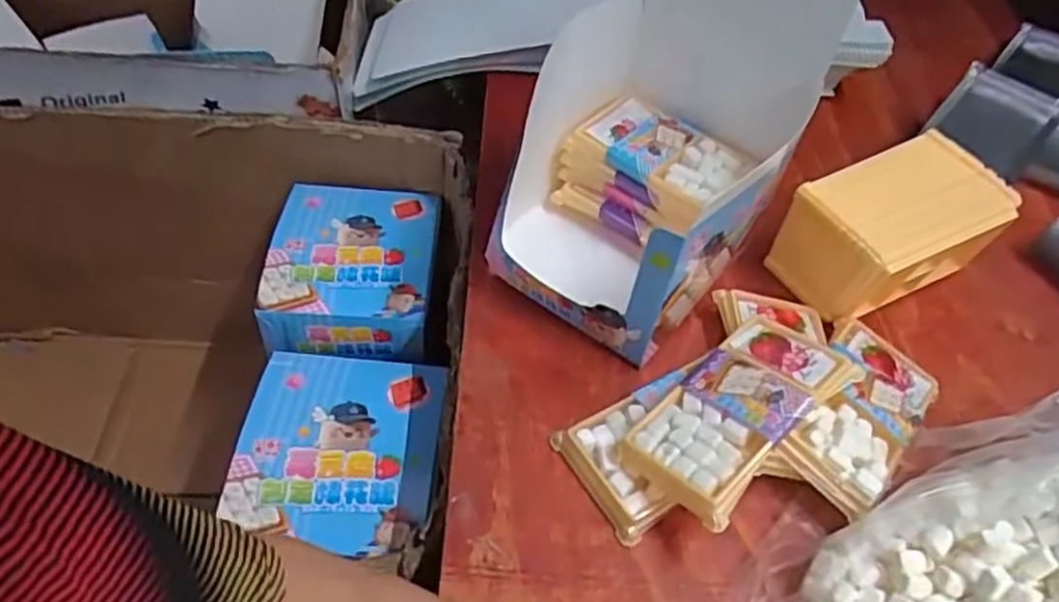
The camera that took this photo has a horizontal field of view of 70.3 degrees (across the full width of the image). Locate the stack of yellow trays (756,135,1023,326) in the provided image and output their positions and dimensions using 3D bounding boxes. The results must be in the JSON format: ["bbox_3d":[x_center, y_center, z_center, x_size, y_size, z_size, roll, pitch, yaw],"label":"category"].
[{"bbox_3d":[0.257,-0.050,0.535,0.139,0.080,0.082,-20,54,-19],"label":"stack of yellow trays"}]

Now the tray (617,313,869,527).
[{"bbox_3d":[0.124,0.063,0.440,0.133,0.019,0.071,-39,49,-20],"label":"tray"}]

